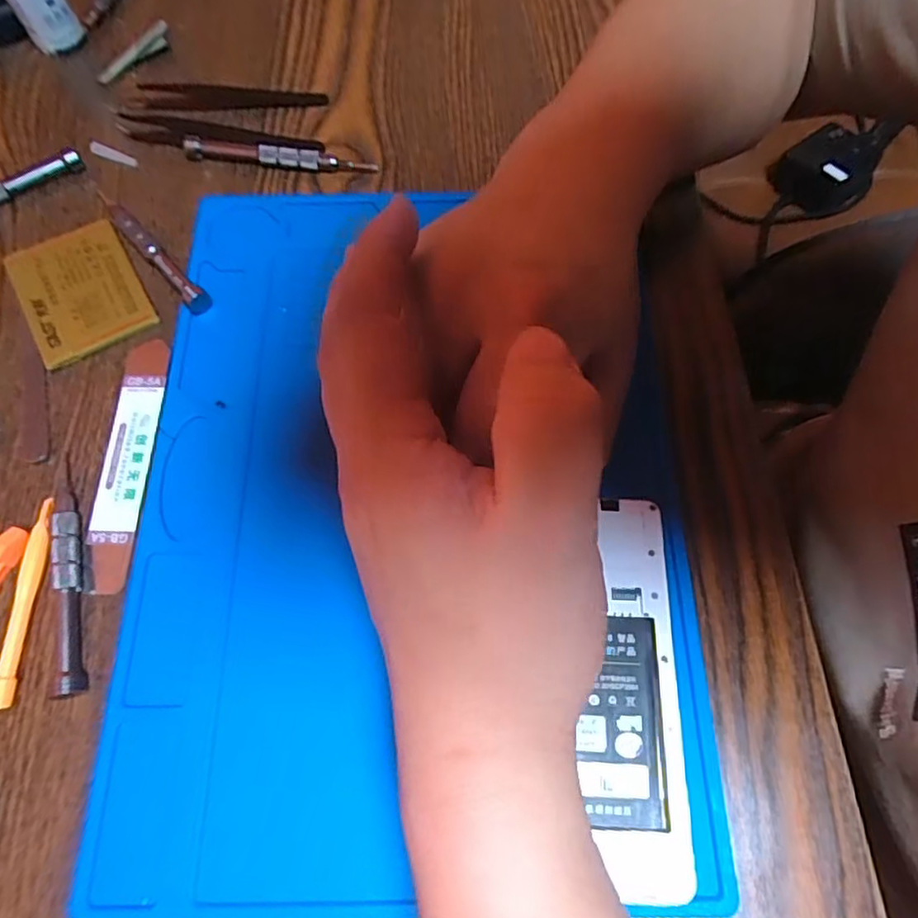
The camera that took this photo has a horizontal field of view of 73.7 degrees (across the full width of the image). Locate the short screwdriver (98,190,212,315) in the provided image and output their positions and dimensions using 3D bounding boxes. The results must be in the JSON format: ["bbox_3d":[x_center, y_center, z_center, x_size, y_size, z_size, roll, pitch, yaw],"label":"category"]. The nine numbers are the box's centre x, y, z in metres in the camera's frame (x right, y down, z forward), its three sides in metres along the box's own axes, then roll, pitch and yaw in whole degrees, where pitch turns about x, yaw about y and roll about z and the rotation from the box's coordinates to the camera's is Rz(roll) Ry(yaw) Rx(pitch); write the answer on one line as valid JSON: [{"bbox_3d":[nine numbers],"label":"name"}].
[{"bbox_3d":[-0.158,-0.109,0.312,0.012,0.010,0.095,-39,73,-14],"label":"short screwdriver"}]

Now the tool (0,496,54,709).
[{"bbox_3d":[-0.176,0.057,0.249,0.008,0.006,0.081,-1,68,0],"label":"tool"}]

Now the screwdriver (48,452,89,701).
[{"bbox_3d":[-0.160,0.045,0.252,0.010,0.010,0.101,-14,69,-5],"label":"screwdriver"}]

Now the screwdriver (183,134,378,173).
[{"bbox_3d":[-0.099,-0.167,0.335,0.105,0.009,0.009,8,69,4],"label":"screwdriver"}]

